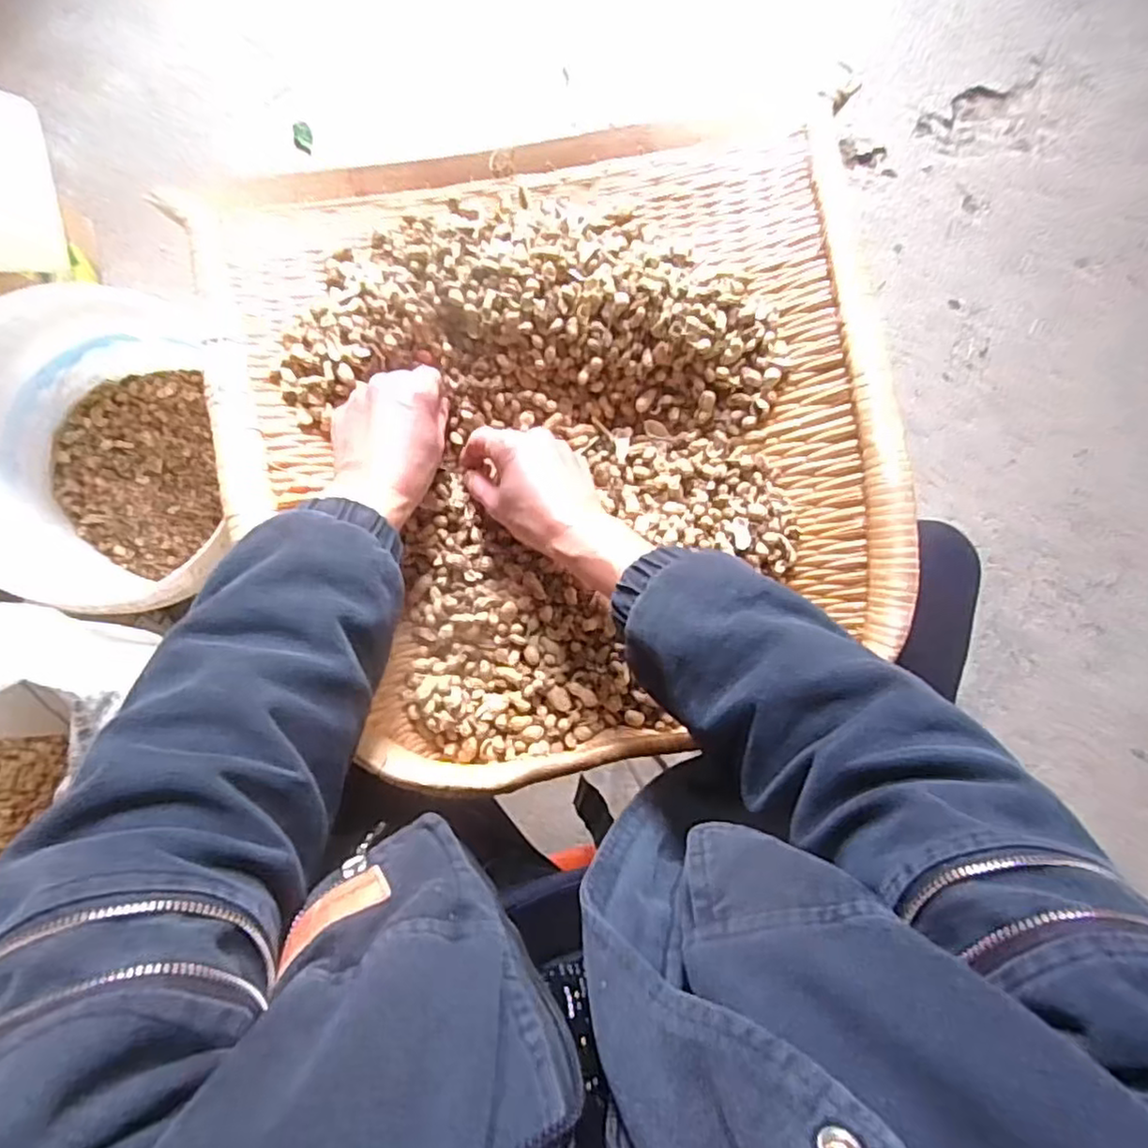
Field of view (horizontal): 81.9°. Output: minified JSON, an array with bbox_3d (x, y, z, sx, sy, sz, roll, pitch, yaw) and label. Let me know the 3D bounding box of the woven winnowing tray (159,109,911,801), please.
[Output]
[{"bbox_3d":[-0.013,-0.107,0.505,0.472,0.161,0.484,-10,96,-3],"label":"woven winnowing tray"}]

